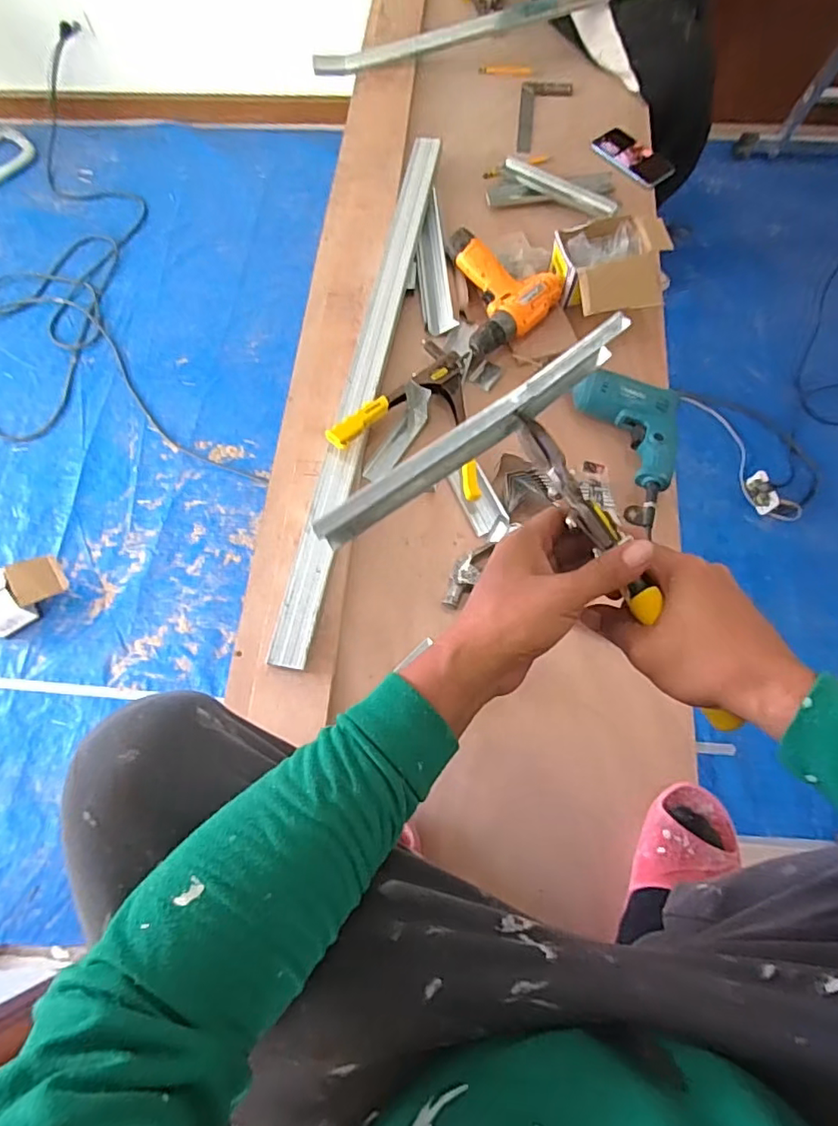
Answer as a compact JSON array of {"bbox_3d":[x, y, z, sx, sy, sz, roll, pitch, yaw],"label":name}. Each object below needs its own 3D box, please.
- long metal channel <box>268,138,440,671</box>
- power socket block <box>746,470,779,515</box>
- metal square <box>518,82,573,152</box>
[{"bbox_3d":[-0.074,-0.325,0.882,0.057,0.031,0.984,9,71,5],"label":"long metal channel"},{"bbox_3d":[0.958,-0.198,1.570,0.058,0.055,0.122,-5,69,0],"label":"power socket block"},{"bbox_3d":[0.254,-0.899,1.132,0.101,0.008,0.202,6,71,3],"label":"metal square"}]

